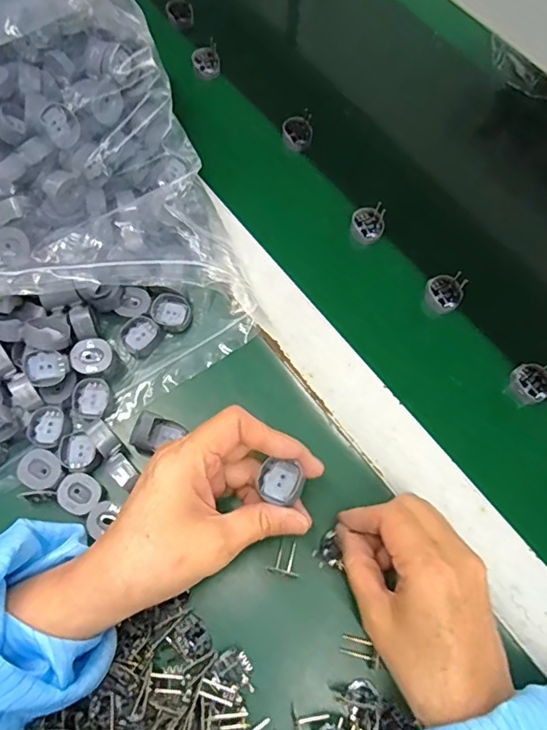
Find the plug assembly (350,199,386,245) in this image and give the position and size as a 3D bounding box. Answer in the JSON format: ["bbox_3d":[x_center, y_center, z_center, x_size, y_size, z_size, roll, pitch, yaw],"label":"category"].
[{"bbox_3d":[0.080,-0.119,0.446,0.027,0.030,0.028,0,69,-1],"label":"plug assembly"}]

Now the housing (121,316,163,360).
[{"bbox_3d":[-0.100,-0.021,0.392,0.027,0.011,0.029,35,72,11],"label":"housing"}]

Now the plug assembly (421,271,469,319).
[{"bbox_3d":[0.138,-0.057,0.429,0.028,0.026,0.034,42,74,14],"label":"plug assembly"}]

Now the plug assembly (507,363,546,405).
[{"bbox_3d":[0.197,0.013,0.398,0.030,0.036,0.028,0,69,-1],"label":"plug assembly"}]

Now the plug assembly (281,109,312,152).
[{"bbox_3d":[0.022,-0.214,0.477,0.027,0.025,0.024,5,69,1],"label":"plug assembly"}]

